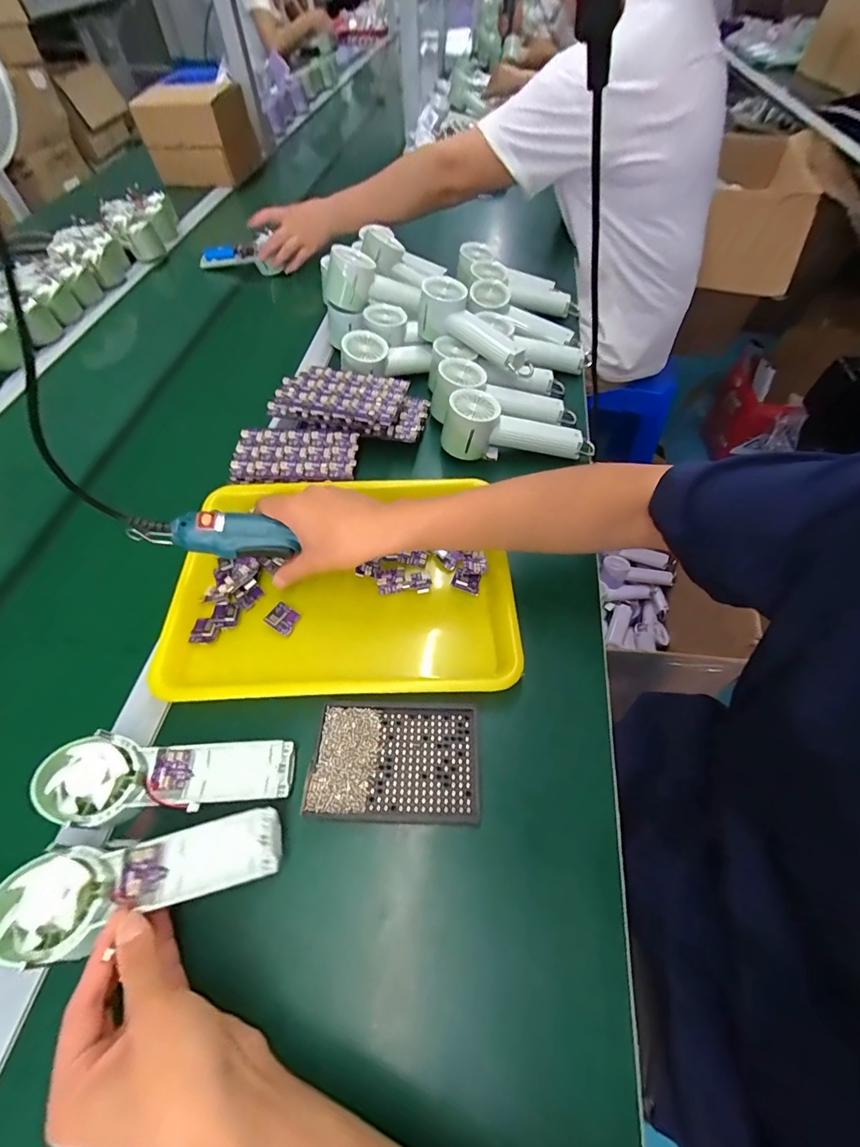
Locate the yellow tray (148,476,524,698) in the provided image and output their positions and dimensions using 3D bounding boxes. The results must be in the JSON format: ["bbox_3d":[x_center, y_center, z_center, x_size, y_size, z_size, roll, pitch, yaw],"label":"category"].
[{"bbox_3d":[-0.089,0.007,0.459,0.339,0.051,0.255,-1,58,0],"label":"yellow tray"}]

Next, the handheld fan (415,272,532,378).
[{"bbox_3d":[0.063,-0.325,0.592,0.183,0.062,0.055,41,66,9],"label":"handheld fan"}]

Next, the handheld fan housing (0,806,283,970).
[{"bbox_3d":[-0.194,0.208,0.299,0.173,0.032,0.061,-10,58,-14],"label":"handheld fan housing"}]

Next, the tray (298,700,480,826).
[{"bbox_3d":[-0.027,0.153,0.359,0.134,0.017,0.089,3,58,2],"label":"tray"}]

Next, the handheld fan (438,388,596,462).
[{"bbox_3d":[0.109,-0.177,0.552,0.189,0.057,0.062,9,57,-10],"label":"handheld fan"}]

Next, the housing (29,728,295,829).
[{"bbox_3d":[-0.202,0.159,0.343,0.178,0.030,0.062,2,57,-12],"label":"housing"}]

